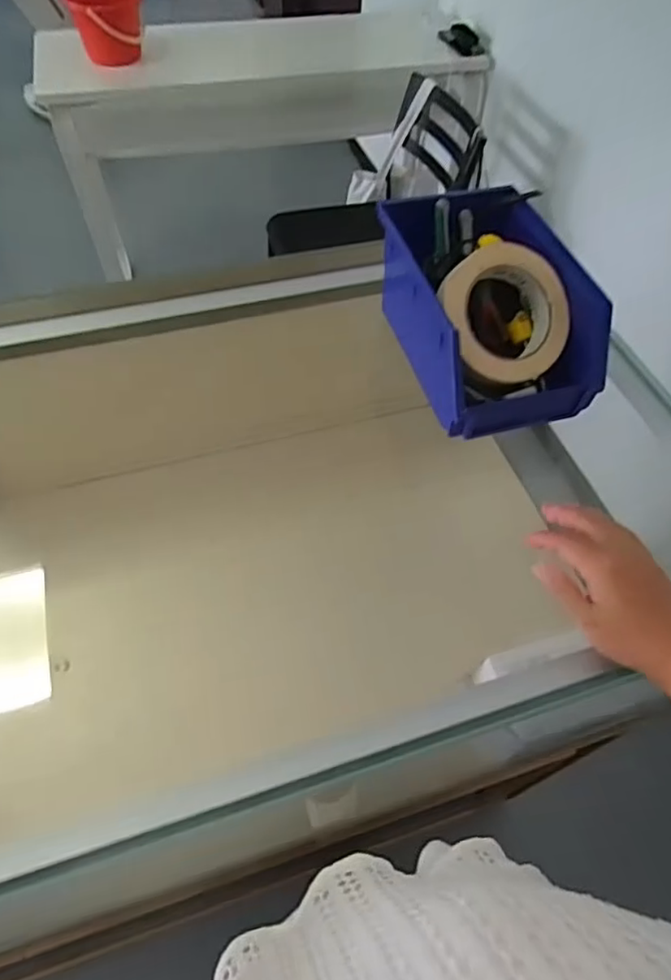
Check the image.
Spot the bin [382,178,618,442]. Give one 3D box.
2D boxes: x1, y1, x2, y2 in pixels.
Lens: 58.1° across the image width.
[{"bbox_3d":[0.132,-0.161,0.539,0.134,0.093,0.208,-12,57,-11],"label":"bin"}]

